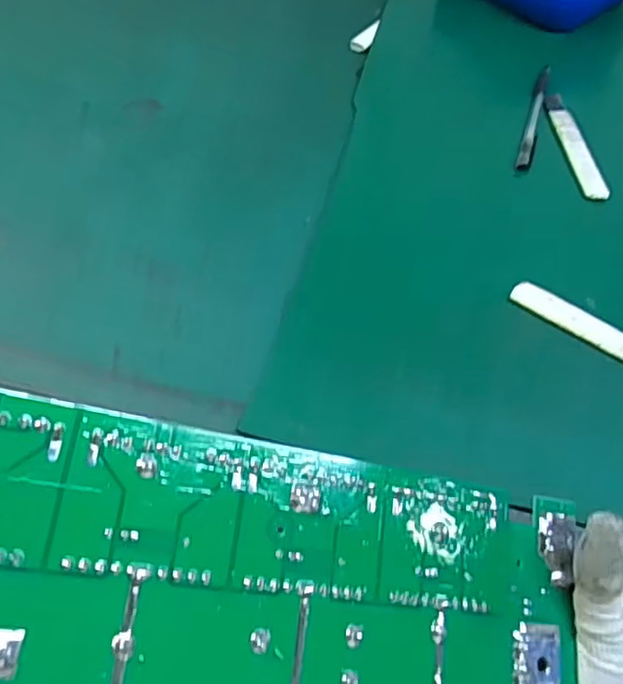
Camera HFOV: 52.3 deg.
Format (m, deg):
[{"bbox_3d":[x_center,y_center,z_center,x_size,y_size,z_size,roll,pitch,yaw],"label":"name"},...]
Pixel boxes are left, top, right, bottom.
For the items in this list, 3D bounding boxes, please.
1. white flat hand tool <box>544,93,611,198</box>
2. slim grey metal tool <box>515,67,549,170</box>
[{"bbox_3d":[0.239,-0.180,0.579,0.021,0.012,0.135,-4,58,-3],"label":"white flat hand tool"},{"bbox_3d":[0.211,-0.213,0.600,0.013,0.011,0.143,16,59,9],"label":"slim grey metal tool"}]

